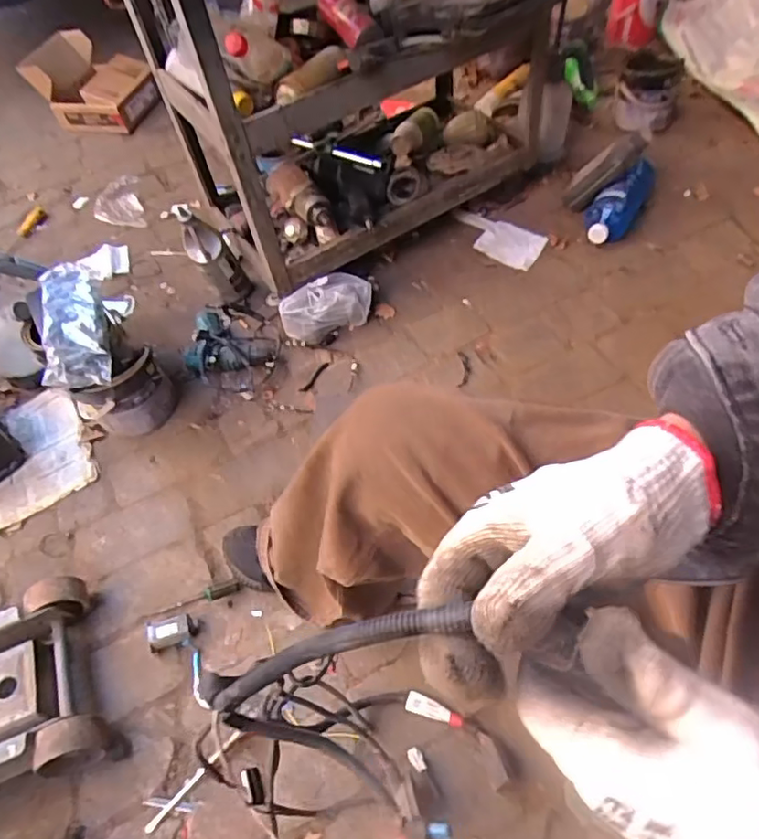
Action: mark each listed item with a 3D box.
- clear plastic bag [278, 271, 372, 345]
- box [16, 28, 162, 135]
[{"bbox_3d":[-0.103,-0.228,1.221,0.194,0.101,0.080,-31,56,-15],"label":"clear plastic bag"},{"bbox_3d":[-0.758,-0.885,1.584,0.275,0.209,0.140,1,54,8],"label":"box"}]

